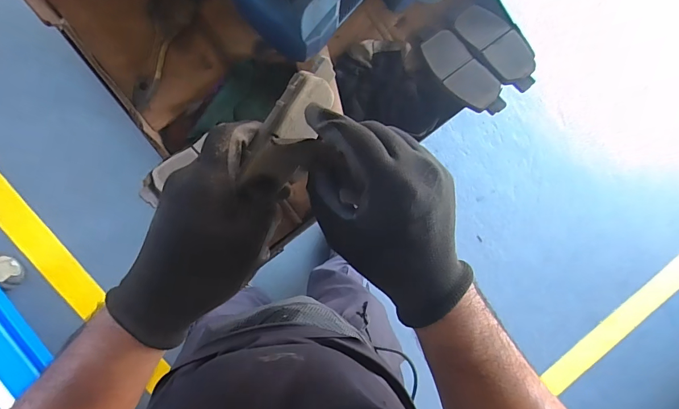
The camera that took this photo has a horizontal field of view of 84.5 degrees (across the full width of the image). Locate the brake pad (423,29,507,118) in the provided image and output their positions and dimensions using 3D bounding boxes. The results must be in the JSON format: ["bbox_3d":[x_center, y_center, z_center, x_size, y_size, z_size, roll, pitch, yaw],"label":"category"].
[{"bbox_3d":[0.156,-0.167,0.478,0.054,0.015,0.128,-34,78,-6],"label":"brake pad"}]

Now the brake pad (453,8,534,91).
[{"bbox_3d":[0.207,-0.205,0.485,0.065,0.019,0.127,-34,79,-6],"label":"brake pad"}]

